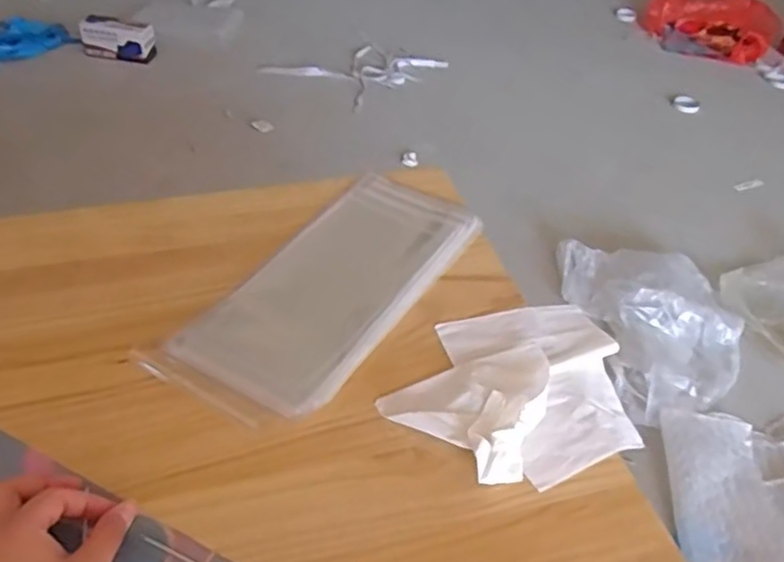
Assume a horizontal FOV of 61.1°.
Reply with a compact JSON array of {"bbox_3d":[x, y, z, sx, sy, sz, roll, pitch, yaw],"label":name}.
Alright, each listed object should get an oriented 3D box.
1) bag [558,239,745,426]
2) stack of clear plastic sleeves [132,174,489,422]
[{"bbox_3d":[0.555,0.072,1.378,0.330,0.102,0.439,-9,45,-12],"label":"bag"},{"bbox_3d":[-0.055,0.001,0.682,0.165,0.014,0.372,27,47,22],"label":"stack of clear plastic sleeves"}]

